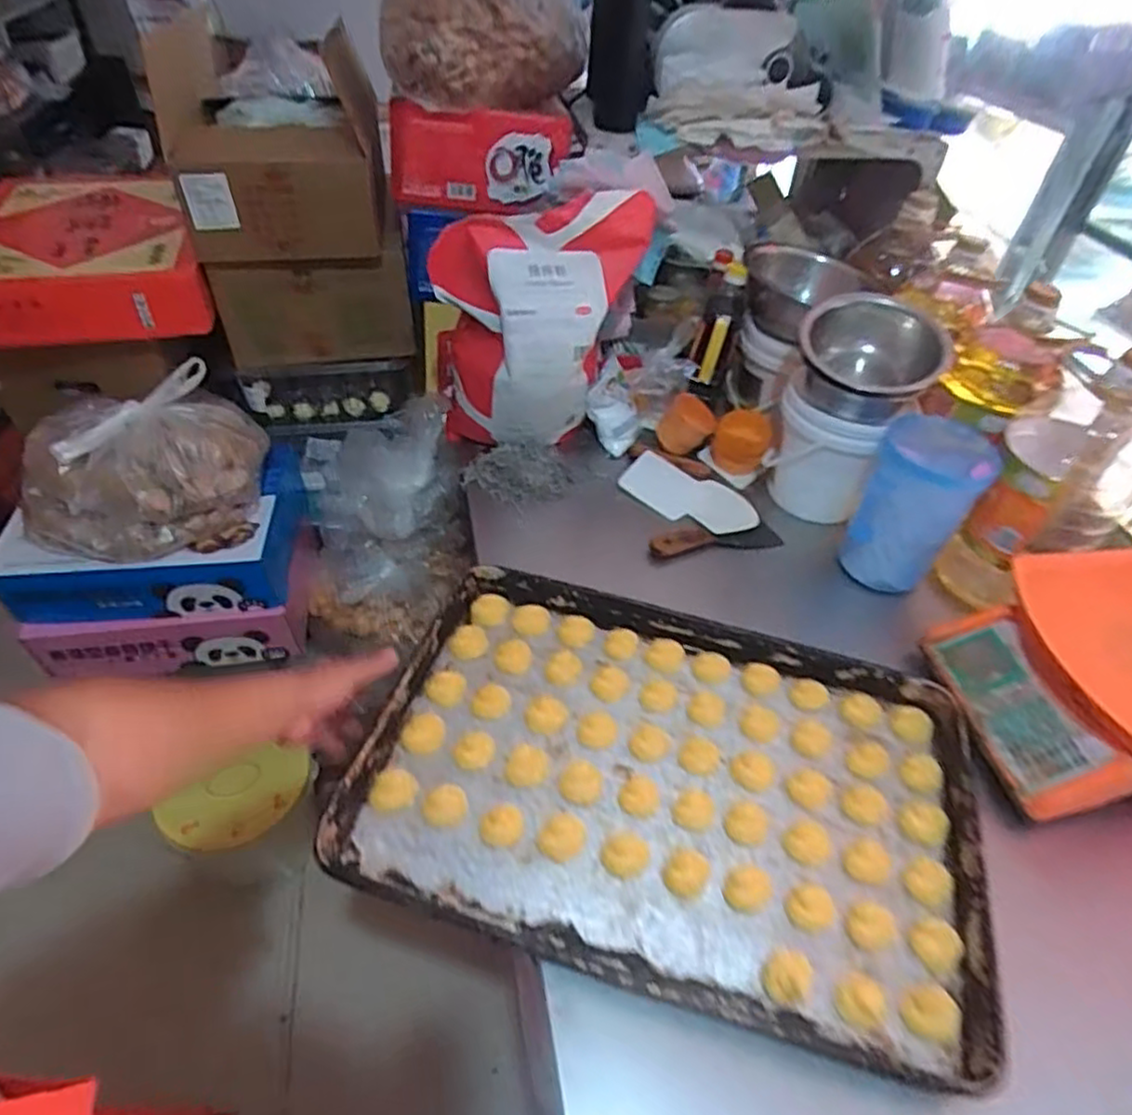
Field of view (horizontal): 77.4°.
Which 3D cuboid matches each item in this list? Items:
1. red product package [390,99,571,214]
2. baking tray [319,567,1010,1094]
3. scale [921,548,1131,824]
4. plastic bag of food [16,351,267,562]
[{"bbox_3d":[-0.123,-0.567,1.012,0.254,0.125,0.047,-1,45,-6],"label":"red product package"},{"bbox_3d":[0.103,0.218,0.722,0.578,0.045,0.400,15,45,9],"label":"baking tray"},{"bbox_3d":[0.572,0.135,0.754,0.270,0.104,0.279,-4,46,-10],"label":"scale"},{"bbox_3d":[-0.615,-0.145,1.022,0.331,0.177,0.236,-24,52,-27],"label":"plastic bag of food"}]

